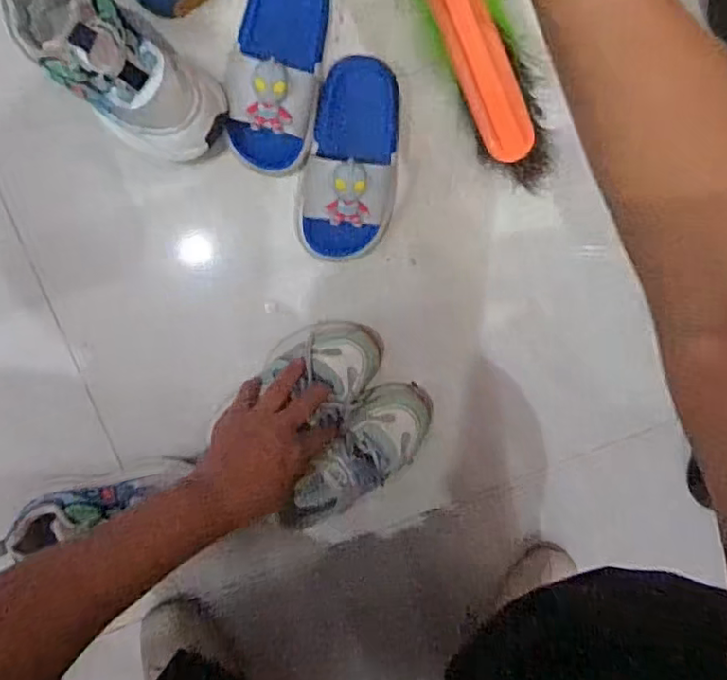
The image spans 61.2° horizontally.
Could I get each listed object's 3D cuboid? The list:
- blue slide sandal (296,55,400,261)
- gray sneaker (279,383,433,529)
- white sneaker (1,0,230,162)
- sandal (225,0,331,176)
[{"bbox_3d":[-0.009,-0.158,0.533,0.084,0.050,0.171,7,98,-6],"label":"blue slide sandal"},{"bbox_3d":[-0.005,0.113,0.556,0.078,0.082,0.169,44,87,-9],"label":"gray sneaker"},{"bbox_3d":[-0.205,-0.224,0.499,0.194,0.081,0.088,38,94,-9],"label":"white sneaker"},{"bbox_3d":[-0.074,-0.232,0.523,0.075,0.052,0.168,8,98,-6],"label":"sandal"}]

